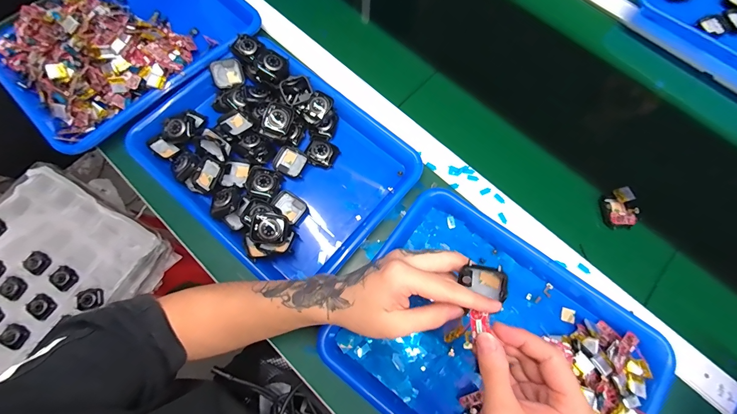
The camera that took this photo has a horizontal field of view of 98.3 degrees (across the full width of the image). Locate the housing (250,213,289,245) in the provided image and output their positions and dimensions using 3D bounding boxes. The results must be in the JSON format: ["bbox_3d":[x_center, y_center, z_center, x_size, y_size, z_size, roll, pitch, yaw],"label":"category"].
[{"bbox_3d":[-0.117,0.026,0.379,0.041,0.016,0.033,2,72,0],"label":"housing"}]

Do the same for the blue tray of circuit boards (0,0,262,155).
[{"bbox_3d":[-0.355,-0.263,0.484,0.359,0.079,0.264,-40,77,-12],"label":"blue tray of circuit boards"}]

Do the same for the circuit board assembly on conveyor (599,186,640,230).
[{"bbox_3d":[0.336,0.002,0.426,0.039,0.015,0.053,-1,72,-1],"label":"circuit board assembly on conveyor"}]

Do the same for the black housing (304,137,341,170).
[{"bbox_3d":[-0.065,-0.074,0.440,0.041,0.010,0.037,29,74,8],"label":"black housing"}]

